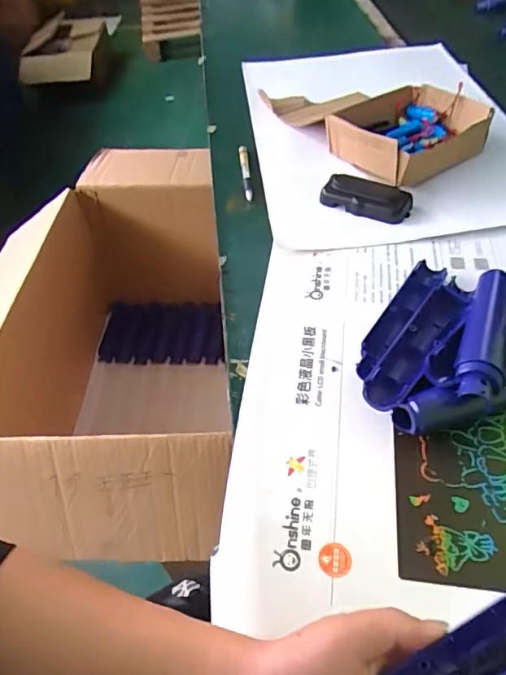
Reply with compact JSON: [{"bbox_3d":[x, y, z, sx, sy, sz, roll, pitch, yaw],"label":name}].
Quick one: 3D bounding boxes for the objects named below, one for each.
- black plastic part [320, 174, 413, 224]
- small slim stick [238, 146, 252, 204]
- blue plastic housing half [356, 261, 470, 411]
[{"bbox_3d":[0.138,-0.171,0.623,0.103,0.022,0.057,23,53,22],"label":"black plastic part"},{"bbox_3d":[-0.009,-0.227,0.693,0.013,0.010,0.123,-5,48,-2],"label":"small slim stick"},{"bbox_3d":[0.147,-0.007,0.468,0.062,0.037,0.198,24,53,23],"label":"blue plastic housing half"}]

